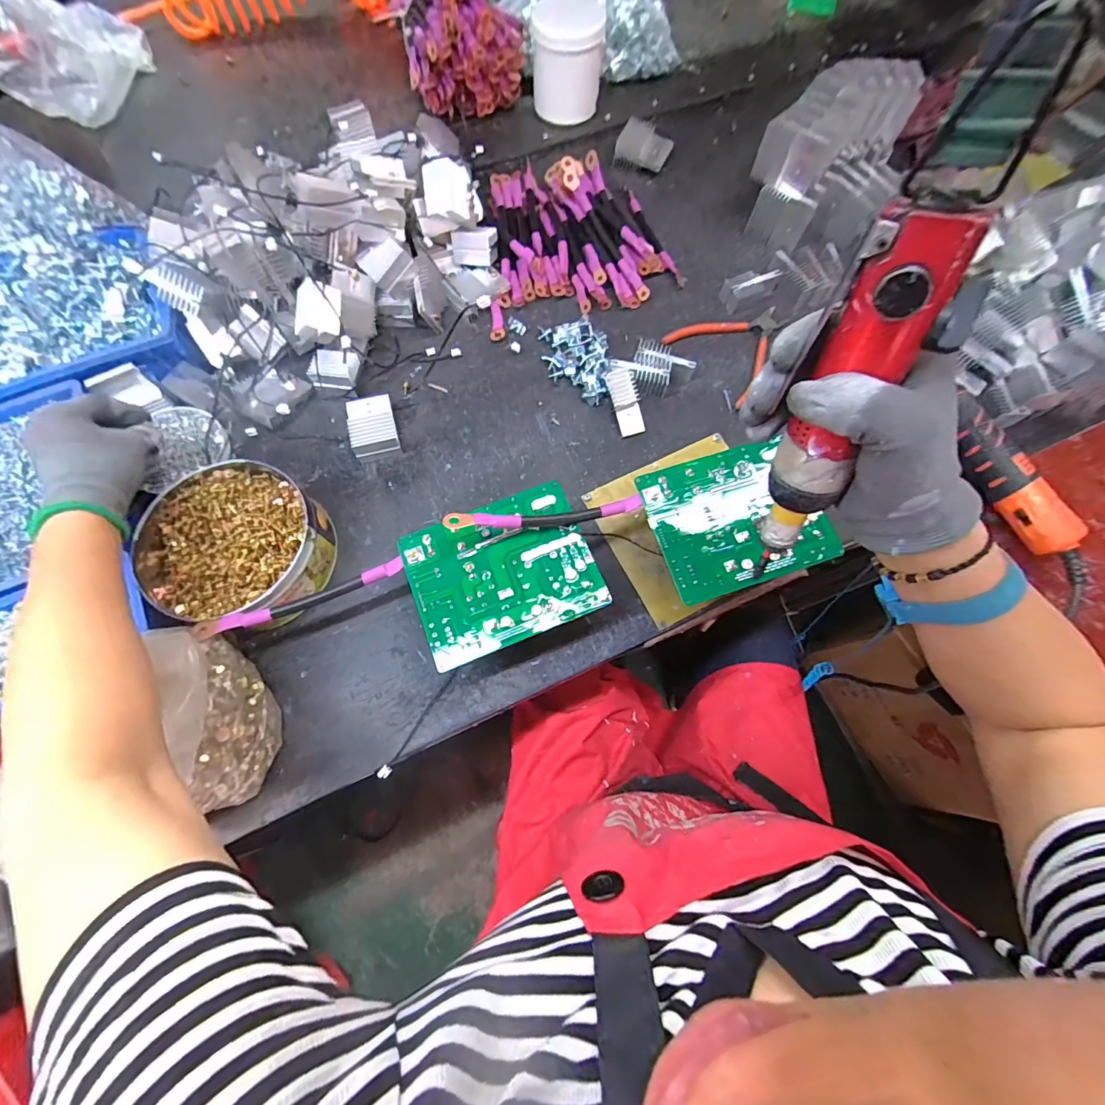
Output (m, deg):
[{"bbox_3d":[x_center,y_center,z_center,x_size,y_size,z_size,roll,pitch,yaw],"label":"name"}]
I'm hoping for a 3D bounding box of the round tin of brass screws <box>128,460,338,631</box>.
[{"bbox_3d":[-0.293,-0.009,0.437,0.158,0.055,0.147,0,70,-1],"label":"round tin of brass screws"}]

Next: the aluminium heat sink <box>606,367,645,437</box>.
[{"bbox_3d":[0.080,-0.164,0.505,0.030,0.012,0.072,-15,94,-6],"label":"aluminium heat sink"}]

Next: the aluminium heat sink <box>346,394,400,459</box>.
[{"bbox_3d":[-0.191,-0.136,0.497,0.046,0.030,0.067,-16,71,-7],"label":"aluminium heat sink"}]

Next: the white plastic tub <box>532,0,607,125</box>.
[{"bbox_3d":[0.022,-0.696,0.659,0.093,0.102,0.080,6,71,1],"label":"white plastic tub"}]

